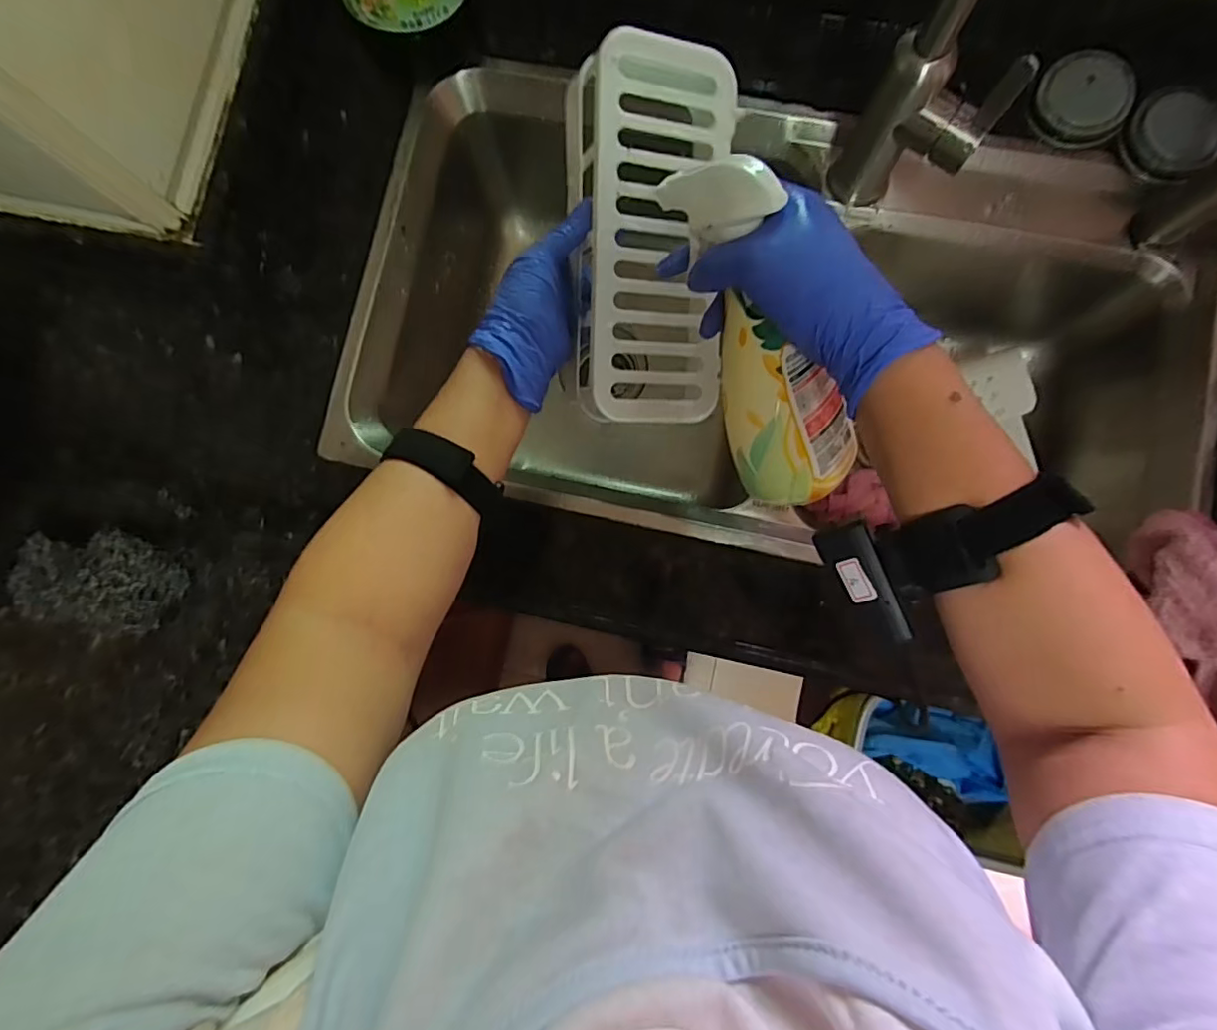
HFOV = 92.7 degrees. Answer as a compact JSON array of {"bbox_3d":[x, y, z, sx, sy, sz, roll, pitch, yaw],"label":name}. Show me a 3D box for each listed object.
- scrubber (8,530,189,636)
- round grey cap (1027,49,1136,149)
[{"bbox_3d":[-0.427,0.053,0.488,0.123,0.053,0.078,10,84,3],"label":"scrubber"},{"bbox_3d":[0.422,-0.369,0.517,0.077,0.011,0.074,4,104,15],"label":"round grey cap"}]

